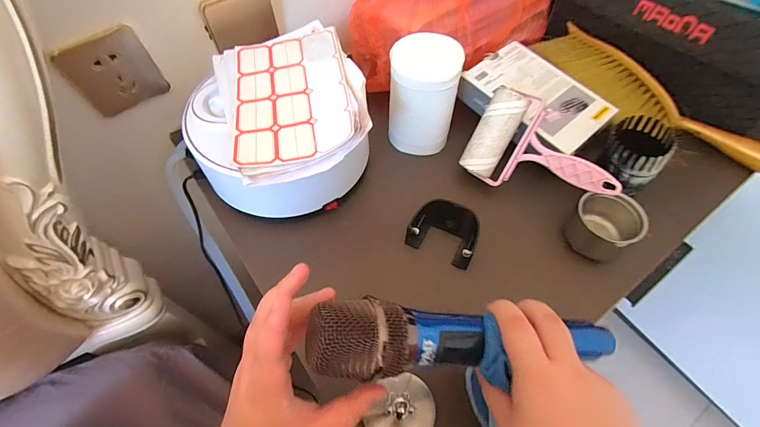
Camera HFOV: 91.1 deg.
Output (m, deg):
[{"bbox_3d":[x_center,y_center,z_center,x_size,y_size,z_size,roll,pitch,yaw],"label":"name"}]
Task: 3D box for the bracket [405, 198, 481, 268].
[{"bbox_3d":[0.073,0.016,0.415,0.075,0.033,0.053,23,61,15],"label":"bracket"}]

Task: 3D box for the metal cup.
[{"bbox_3d":[0.244,0.012,0.405,0.062,0.054,0.062,0,58,1],"label":"metal cup"}]

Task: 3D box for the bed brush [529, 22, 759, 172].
[{"bbox_3d":[0.373,-0.133,0.485,0.104,0.044,0.374,-40,65,-21],"label":"bed brush"}]

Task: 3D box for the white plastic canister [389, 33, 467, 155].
[{"bbox_3d":[0.049,-0.134,0.452,0.081,0.120,0.082,14,59,10],"label":"white plastic canister"}]

